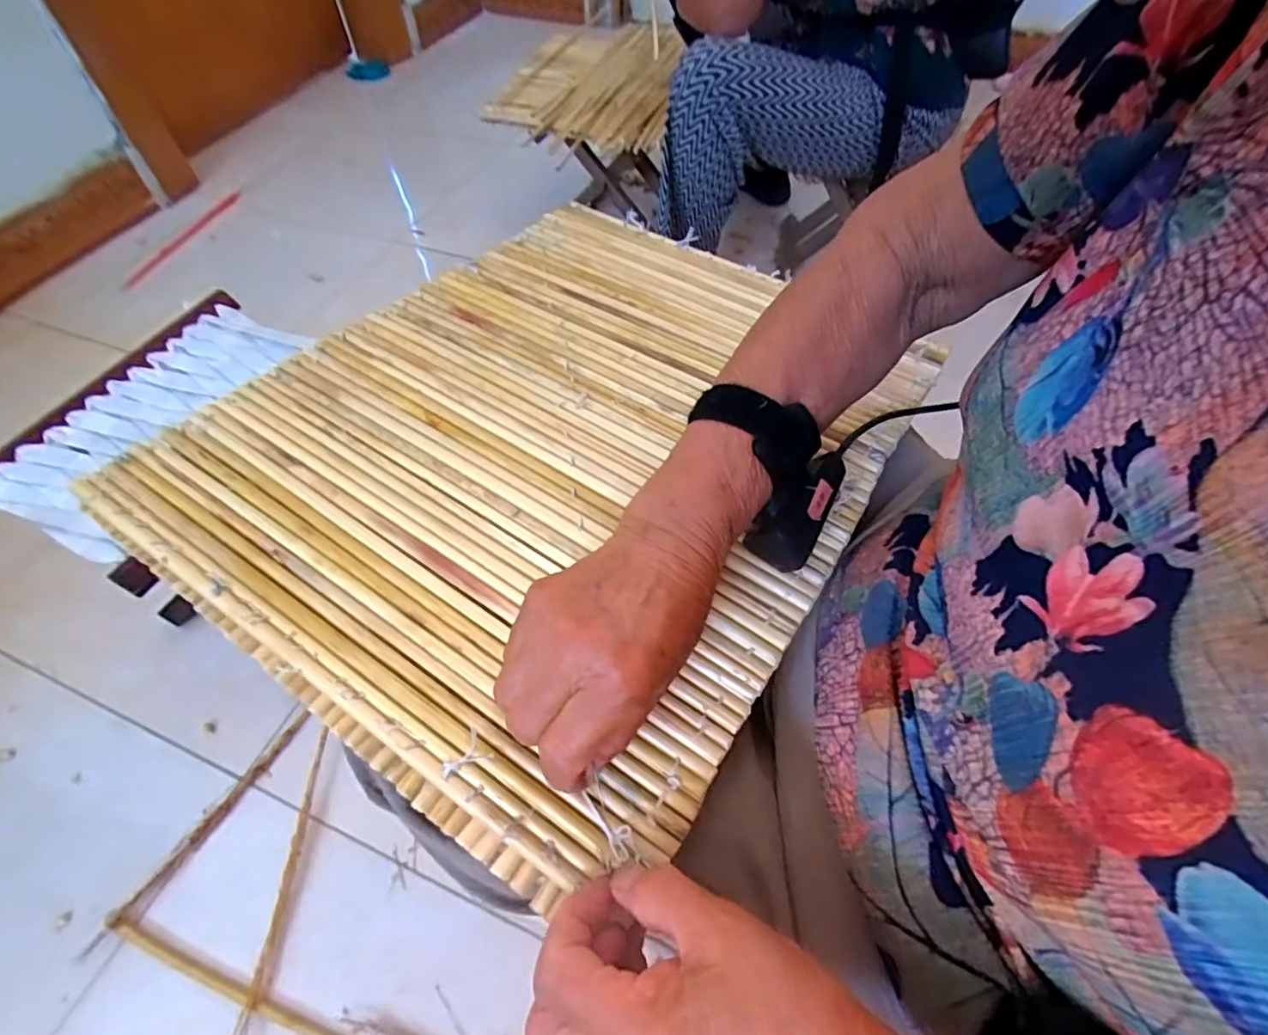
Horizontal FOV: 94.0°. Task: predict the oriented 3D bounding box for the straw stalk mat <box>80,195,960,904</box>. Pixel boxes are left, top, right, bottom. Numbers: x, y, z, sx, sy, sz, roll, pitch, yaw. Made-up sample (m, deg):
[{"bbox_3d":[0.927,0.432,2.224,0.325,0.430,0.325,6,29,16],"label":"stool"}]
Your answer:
[{"bbox_3d":[-0.042,-0.057,0.387,0.364,0.015,0.432,33,60,15],"label":"straw stalk mat"}]

